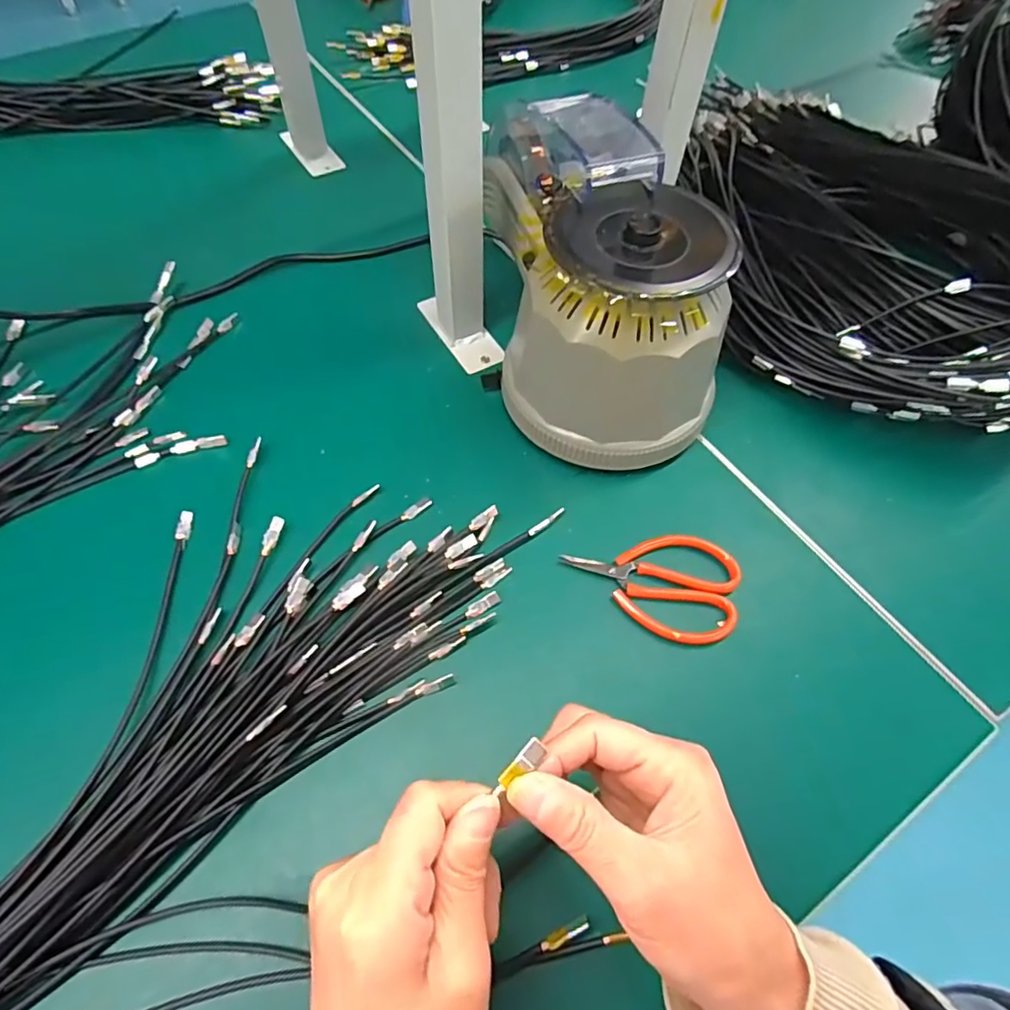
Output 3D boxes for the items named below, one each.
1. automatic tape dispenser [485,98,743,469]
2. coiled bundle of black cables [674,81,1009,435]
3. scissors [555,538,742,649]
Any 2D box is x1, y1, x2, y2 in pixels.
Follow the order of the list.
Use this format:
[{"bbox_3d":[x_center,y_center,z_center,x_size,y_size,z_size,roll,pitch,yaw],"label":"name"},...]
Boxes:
[{"bbox_3d":[0.071,-0.141,0.417,0.142,0.151,0.193,-8,60,-6],"label":"automatic tape dispenser"},{"bbox_3d":[0.321,-0.257,0.514,0.280,0.104,0.447,-8,60,-6],"label":"coiled bundle of black cables"},{"bbox_3d":[0.098,0.051,0.385,0.112,0.011,0.071,15,60,7],"label":"scissors"}]

